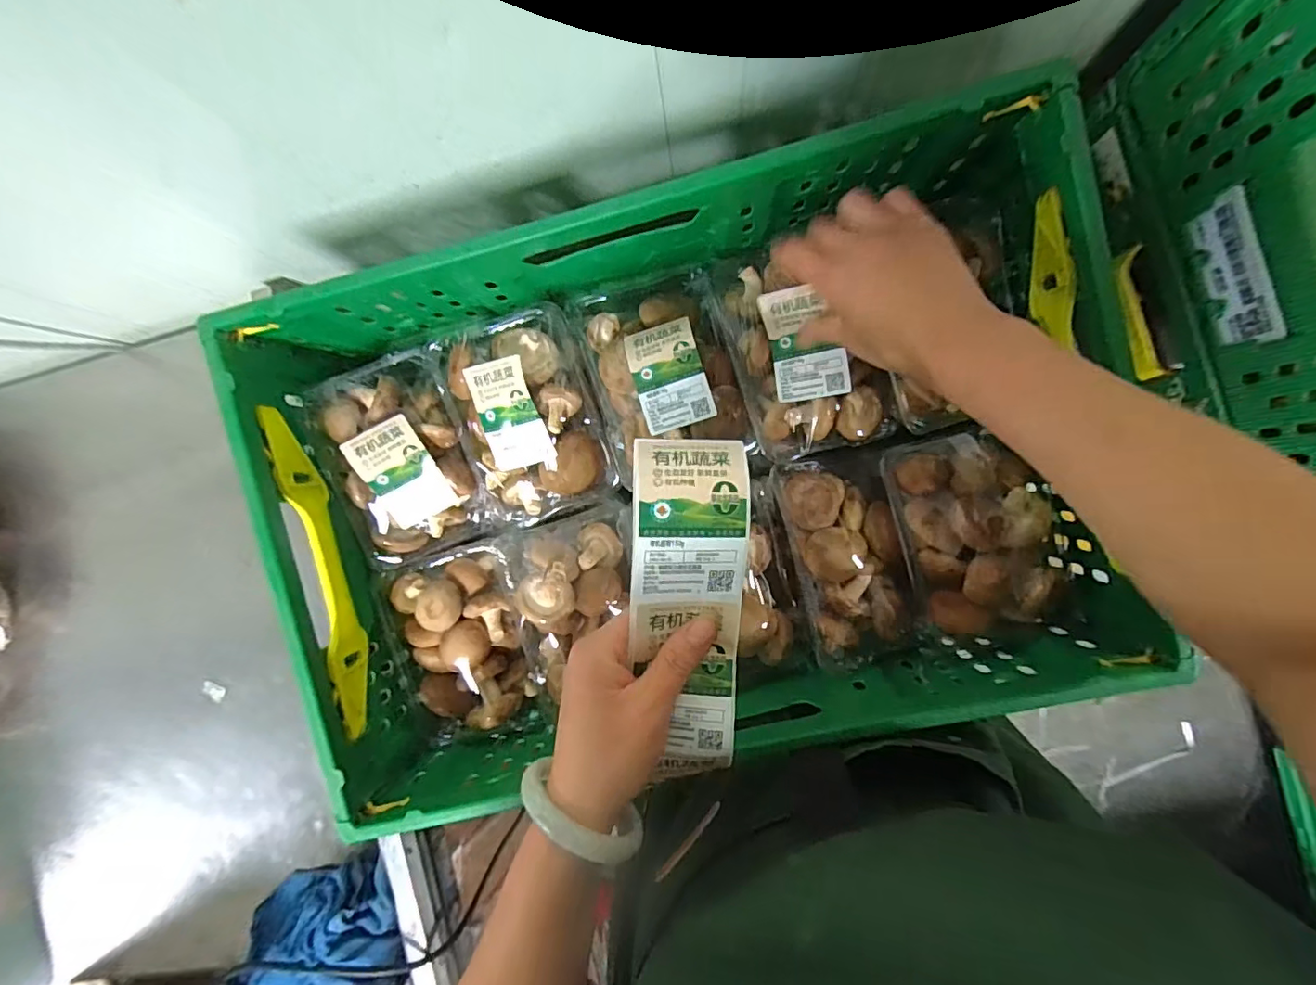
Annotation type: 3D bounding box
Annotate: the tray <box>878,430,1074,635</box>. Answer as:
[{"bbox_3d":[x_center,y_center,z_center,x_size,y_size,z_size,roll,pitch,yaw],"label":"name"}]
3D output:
[{"bbox_3d":[0.256,0.032,0.446,0.113,0.042,0.159,-14,89,6],"label":"tray"}]

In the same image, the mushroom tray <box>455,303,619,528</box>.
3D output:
[{"bbox_3d":[-0.118,-0.074,0.479,0.120,0.065,0.186,-14,89,6],"label":"mushroom tray"}]

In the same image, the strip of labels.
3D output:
[{"bbox_3d":[0.018,0.069,0.302,0.058,0.031,0.191,-1,102,7],"label":"strip of labels"}]

